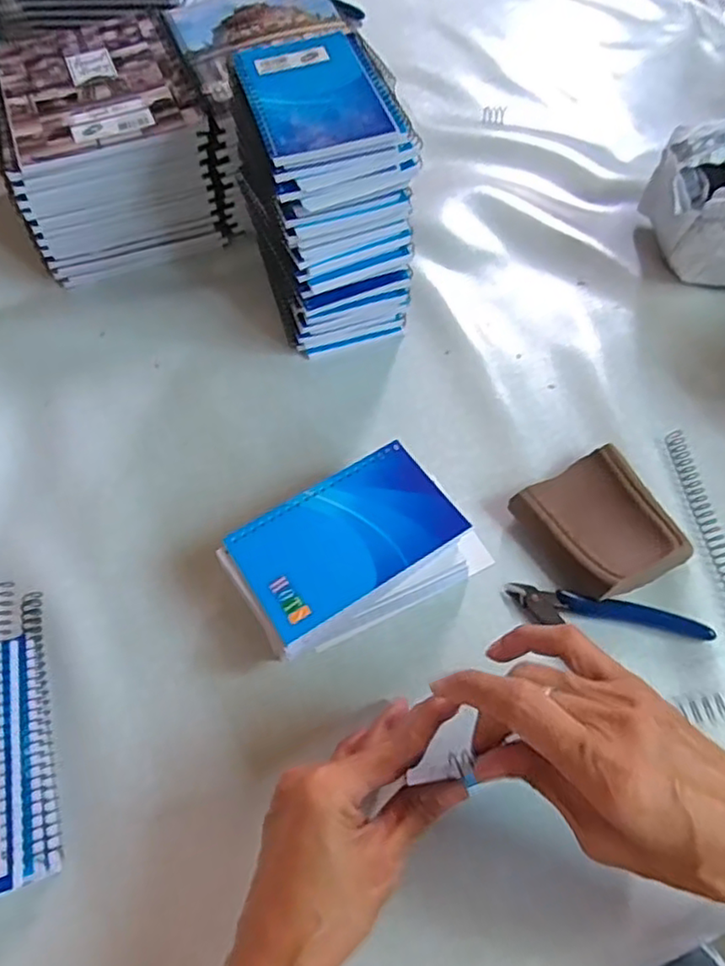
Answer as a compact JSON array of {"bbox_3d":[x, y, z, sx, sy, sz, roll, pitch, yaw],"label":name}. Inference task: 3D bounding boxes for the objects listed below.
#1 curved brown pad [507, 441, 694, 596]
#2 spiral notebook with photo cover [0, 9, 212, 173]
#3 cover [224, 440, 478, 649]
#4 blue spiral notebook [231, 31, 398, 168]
[{"bbox_3d":[0.153,0.028,0.430,0.088,0.022,0.091,-22,59,-10],"label":"curved brown pad"},{"bbox_3d":[-0.230,-0.338,0.560,0.161,0.011,0.195,-19,58,-9],"label":"spiral notebook with photo cover"},{"bbox_3d":[-0.010,0.030,0.402,0.128,0.004,0.078,-30,61,-15],"label":"cover"},{"bbox_3d":[-0.034,-0.258,0.438,0.083,0.011,0.125,-15,58,-7],"label":"blue spiral notebook"}]

